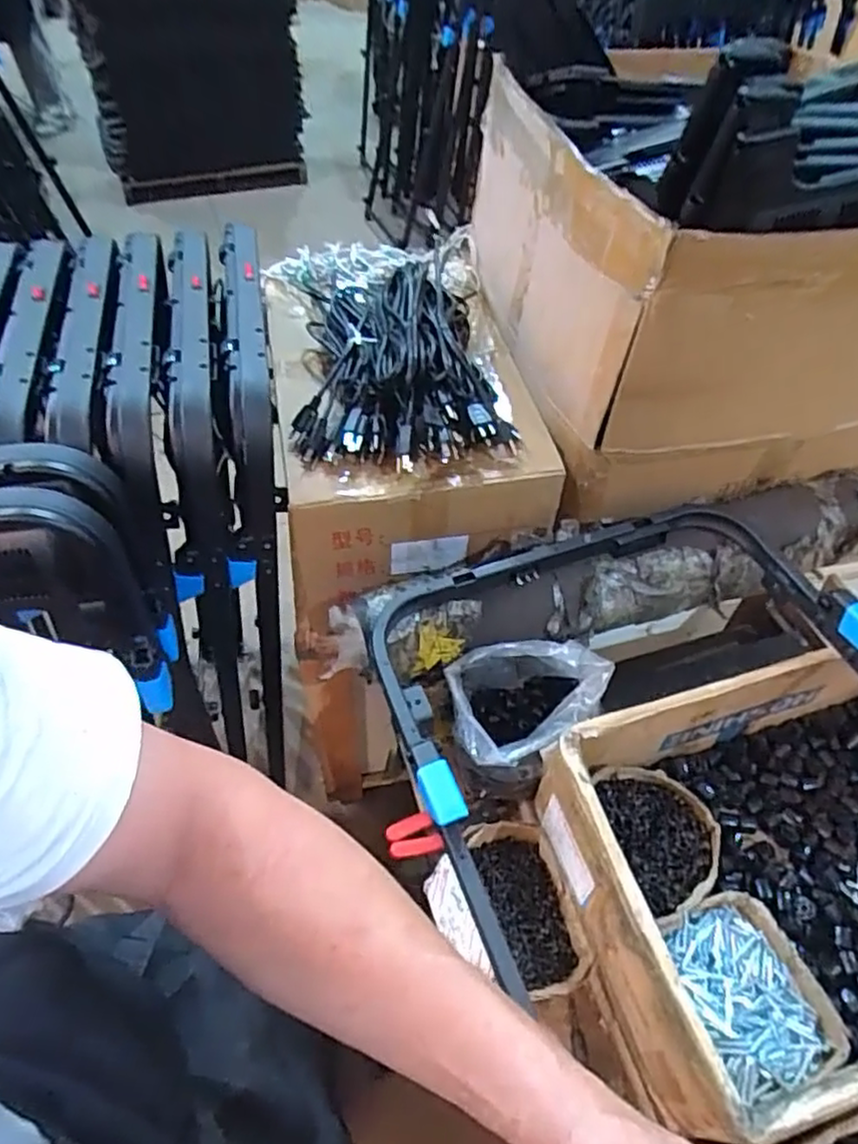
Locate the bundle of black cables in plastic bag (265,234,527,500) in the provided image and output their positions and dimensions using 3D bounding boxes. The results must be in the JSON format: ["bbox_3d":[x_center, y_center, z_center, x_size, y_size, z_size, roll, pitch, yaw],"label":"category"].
[{"bbox_3d":[-0.057,-0.334,0.953,0.312,0.109,0.555,-3,51,-3],"label":"bundle of black cables in plastic bag"}]

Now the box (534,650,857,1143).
[{"bbox_3d":[0.421,0.287,0.707,0.520,0.165,0.342,-13,52,-11],"label":"box"}]

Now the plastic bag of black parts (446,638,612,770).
[{"bbox_3d":[0.110,0.159,0.822,0.177,0.140,0.139,-24,55,-19],"label":"plastic bag of black parts"}]

